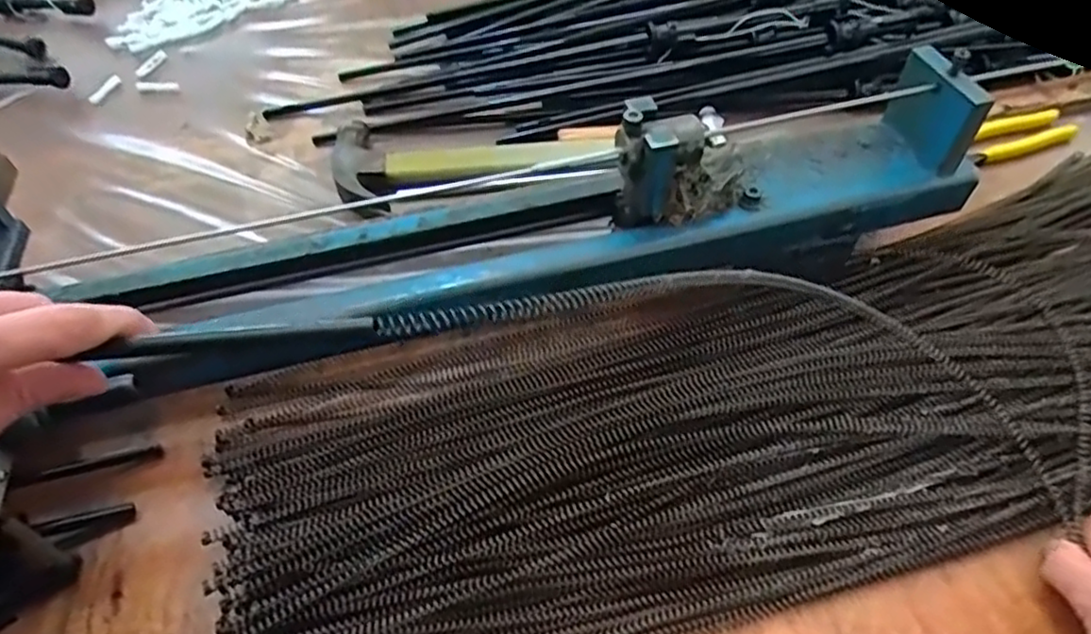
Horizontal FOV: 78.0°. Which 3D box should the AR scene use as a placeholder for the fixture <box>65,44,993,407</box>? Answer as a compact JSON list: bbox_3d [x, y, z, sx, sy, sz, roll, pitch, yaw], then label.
[{"bbox_3d":[0.017,-0.066,0.443,0.552,0.108,0.105,-12,54,-4],"label":"fixture"}]

